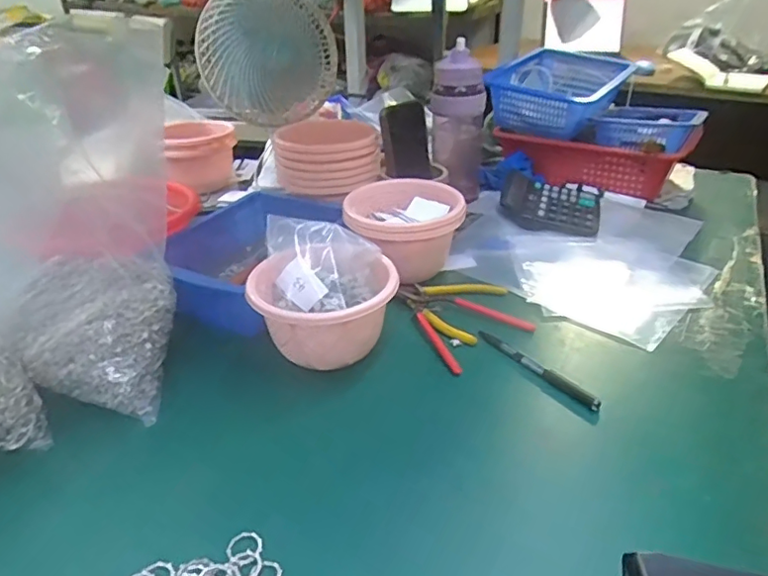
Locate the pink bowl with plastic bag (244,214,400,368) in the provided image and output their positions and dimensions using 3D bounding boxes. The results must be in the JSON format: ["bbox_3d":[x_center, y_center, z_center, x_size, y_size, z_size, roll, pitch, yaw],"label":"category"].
[{"bbox_3d":[-0.067,0.006,0.579,0.135,0.111,0.143,-1,31,1],"label":"pink bowl with plastic bag"}]

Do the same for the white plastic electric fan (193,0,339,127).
[{"bbox_3d":[-0.180,-0.366,0.877,0.215,0.193,0.084,-22,36,-30],"label":"white plastic electric fan"}]

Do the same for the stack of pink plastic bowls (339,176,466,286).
[{"bbox_3d":[0.024,-0.074,0.725,0.146,0.093,0.135,-6,31,-7],"label":"stack of pink plastic bowls"}]

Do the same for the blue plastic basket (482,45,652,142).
[{"bbox_3d":[0.307,-0.331,0.981,0.182,0.124,0.283,19,37,30],"label":"blue plastic basket"}]

